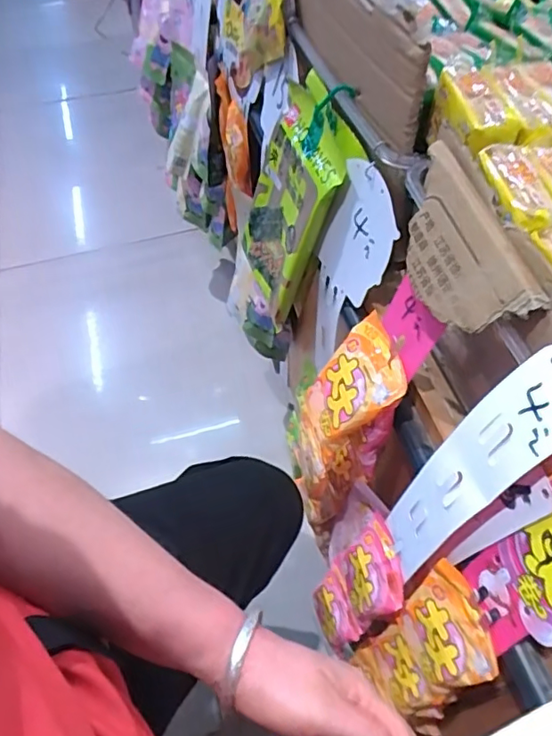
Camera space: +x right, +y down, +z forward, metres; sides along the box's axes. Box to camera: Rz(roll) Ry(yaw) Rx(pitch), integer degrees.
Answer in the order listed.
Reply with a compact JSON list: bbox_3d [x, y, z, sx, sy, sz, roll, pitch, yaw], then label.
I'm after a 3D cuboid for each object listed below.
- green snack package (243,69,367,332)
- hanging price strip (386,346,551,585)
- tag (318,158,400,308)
[{"bbox_3d":[0.014,-0.173,0.595,0.028,0.223,0.140,-5,53,-27],"label":"green snack package"},{"bbox_3d":[0.129,0.083,0.394,0.016,0.249,0.052,-2,53,-16],"label":"hanging price strip"},{"bbox_3d":[0.076,-0.117,0.510,0.010,0.123,0.081,-14,57,-25],"label":"tag"}]

